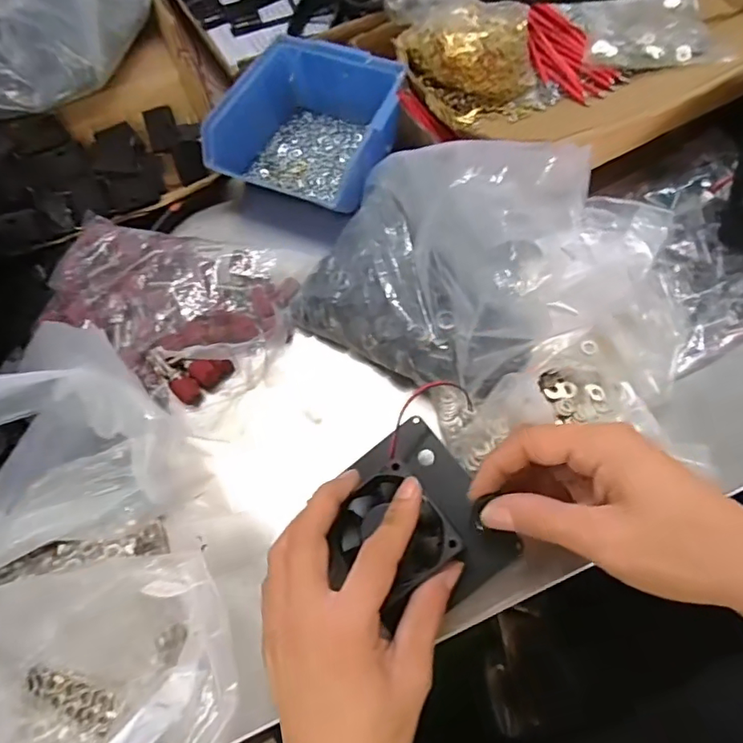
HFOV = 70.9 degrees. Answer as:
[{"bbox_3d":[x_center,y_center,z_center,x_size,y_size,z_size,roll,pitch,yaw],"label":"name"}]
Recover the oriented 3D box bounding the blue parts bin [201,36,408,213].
[{"bbox_3d":[-0.048,-0.197,0.429,0.131,0.061,0.134,20,67,13],"label":"blue parts bin"}]

